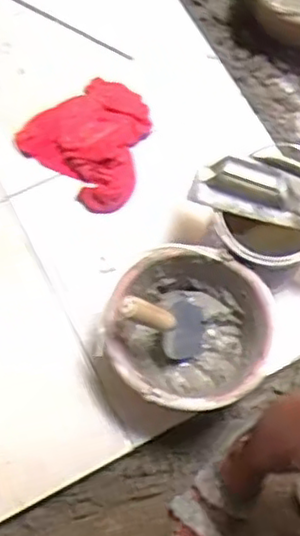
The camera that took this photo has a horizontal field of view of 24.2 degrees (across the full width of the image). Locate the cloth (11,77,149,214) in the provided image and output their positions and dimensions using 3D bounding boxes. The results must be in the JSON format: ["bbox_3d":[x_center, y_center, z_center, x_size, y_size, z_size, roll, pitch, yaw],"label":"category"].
[{"bbox_3d":[-0.097,-0.248,1.301,0.243,0.061,0.223,43,72,14],"label":"cloth"}]

